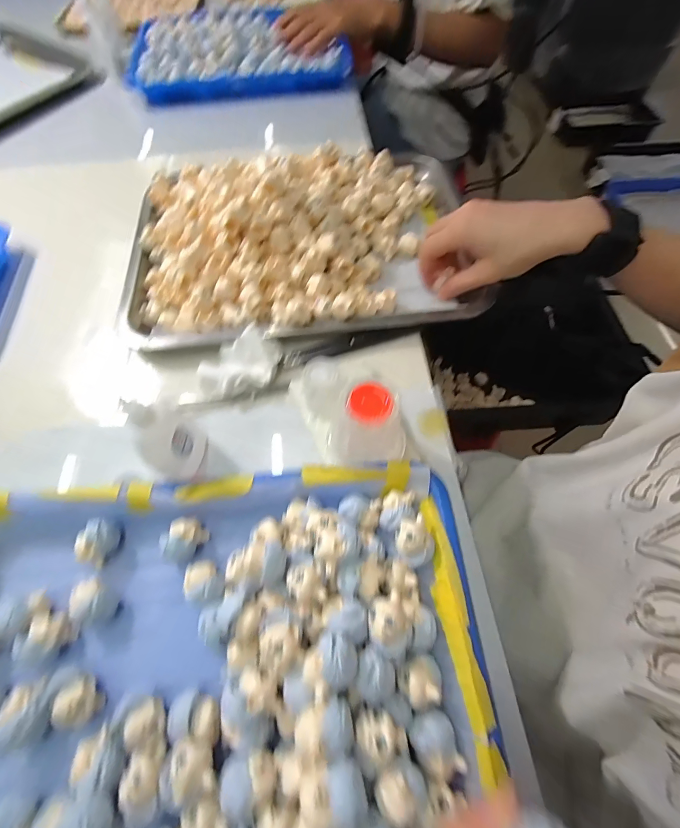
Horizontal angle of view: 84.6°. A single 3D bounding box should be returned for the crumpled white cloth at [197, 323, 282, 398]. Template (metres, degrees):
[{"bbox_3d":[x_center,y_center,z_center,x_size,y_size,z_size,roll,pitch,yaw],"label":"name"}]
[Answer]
[{"bbox_3d":[-0.085,-0.043,0.319,0.068,0.026,0.051,-15,63,-7],"label":"crumpled white cloth"}]

